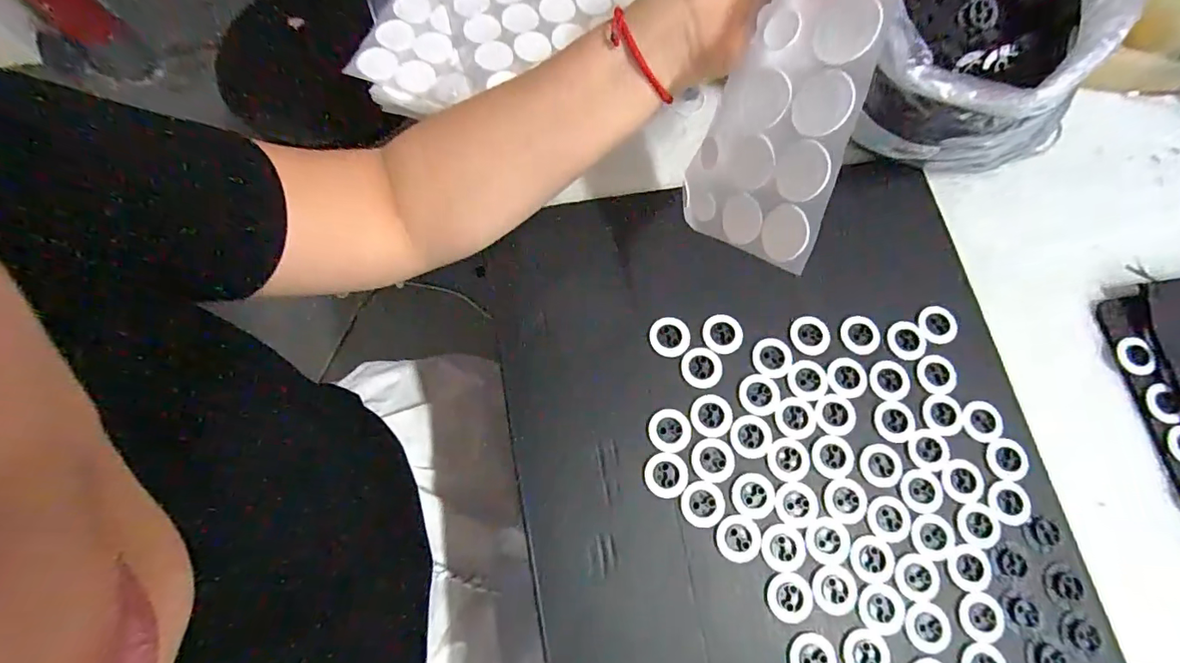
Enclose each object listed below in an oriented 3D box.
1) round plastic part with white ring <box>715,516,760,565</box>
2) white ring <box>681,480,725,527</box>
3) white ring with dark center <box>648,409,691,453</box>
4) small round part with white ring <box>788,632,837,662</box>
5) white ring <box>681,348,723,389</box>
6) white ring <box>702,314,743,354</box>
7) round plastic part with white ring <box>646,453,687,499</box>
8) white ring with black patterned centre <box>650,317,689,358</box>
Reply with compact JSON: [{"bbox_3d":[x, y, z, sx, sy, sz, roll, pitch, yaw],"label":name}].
[{"bbox_3d":[0.096,0.134,0.329,0.028,0.004,0.028,0,72,0],"label":"round plastic part with white ring"},{"bbox_3d":[0.074,0.113,0.332,0.029,0.004,0.028,0,72,0],"label":"white ring"},{"bbox_3d":[0.054,0.068,0.346,0.029,0.004,0.028,0,72,0],"label":"white ring with dark center"},{"bbox_3d":[0.137,0.202,0.312,0.028,0.004,0.029,0,72,0],"label":"small round part with white ring"},{"bbox_3d":[0.079,0.026,0.361,0.027,0.006,0.028,0,72,0],"label":"white ring"},{"bbox_3d":[0.096,0.002,0.369,0.028,0.010,0.028,0,72,0],"label":"white ring"},{"bbox_3d":[0.051,0.095,0.337,0.028,0.004,0.028,0,72,0],"label":"round plastic part with white ring"},{"bbox_3d":[0.057,0.004,0.366,0.028,0.007,0.028,0,72,0],"label":"white ring with black patterned centre"}]

